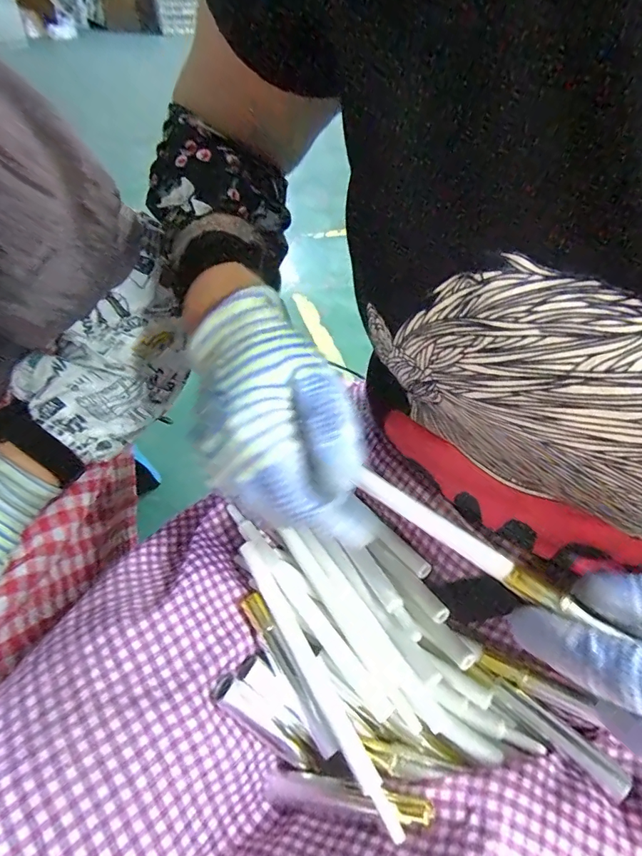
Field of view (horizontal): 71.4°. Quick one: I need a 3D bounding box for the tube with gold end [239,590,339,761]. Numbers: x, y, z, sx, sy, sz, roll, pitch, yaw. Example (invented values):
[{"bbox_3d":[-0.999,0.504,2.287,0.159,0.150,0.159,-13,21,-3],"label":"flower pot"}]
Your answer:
[{"bbox_3d":[-0.018,0.127,0.239,0.011,0.013,0.089,-26,52,-22],"label":"tube with gold end"}]

